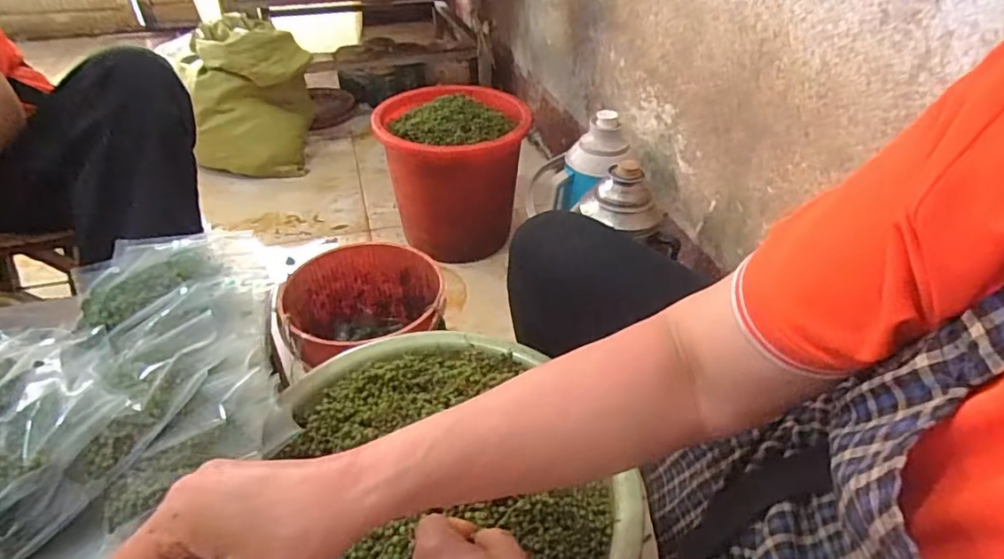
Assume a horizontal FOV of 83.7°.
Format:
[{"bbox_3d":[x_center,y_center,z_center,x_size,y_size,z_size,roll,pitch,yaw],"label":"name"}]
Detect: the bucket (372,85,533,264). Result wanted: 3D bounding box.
[{"bbox_3d":[-0.115,-0.245,1.380,0.317,0.360,0.317,1,40,-1],"label":"bucket"}]

